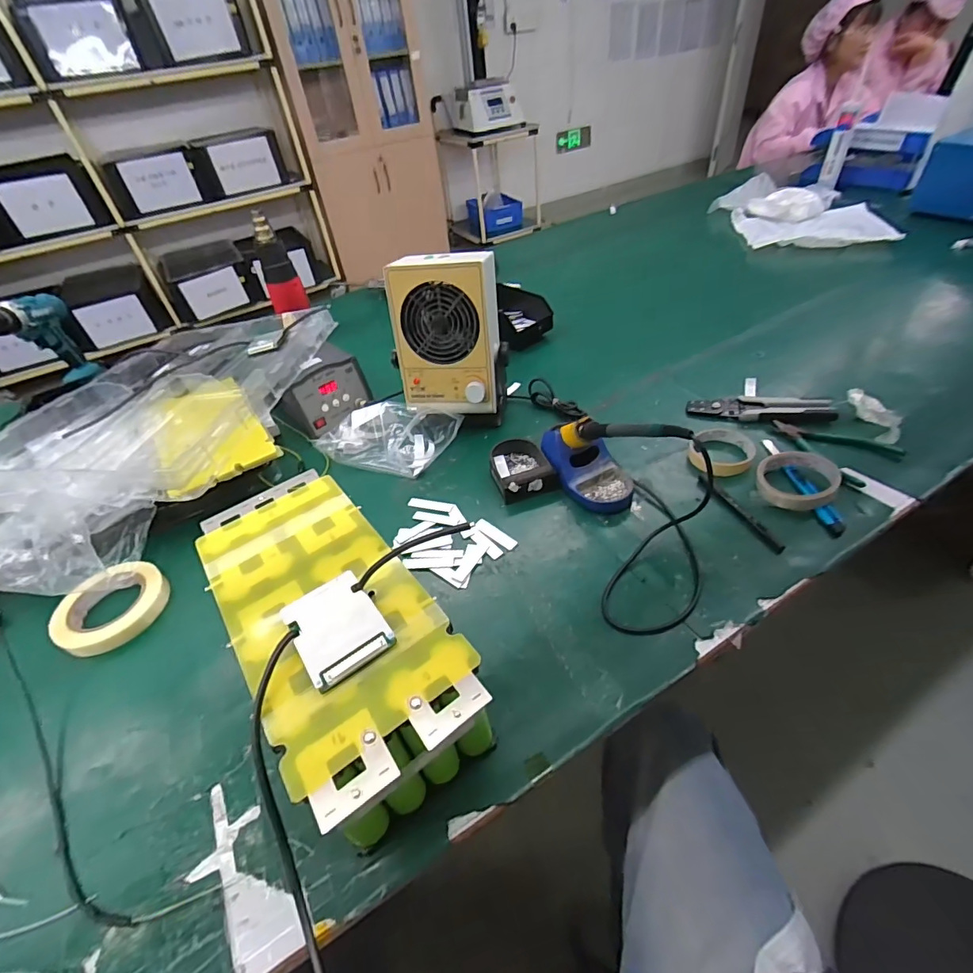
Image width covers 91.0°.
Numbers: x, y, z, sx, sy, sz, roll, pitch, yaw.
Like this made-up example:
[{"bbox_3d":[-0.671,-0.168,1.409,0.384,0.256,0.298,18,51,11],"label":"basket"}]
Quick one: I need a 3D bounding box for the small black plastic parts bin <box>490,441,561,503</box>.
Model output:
[{"bbox_3d":[0.047,-0.027,0.676,0.077,0.031,0.106,-15,42,-8],"label":"small black plastic parts bin"}]

